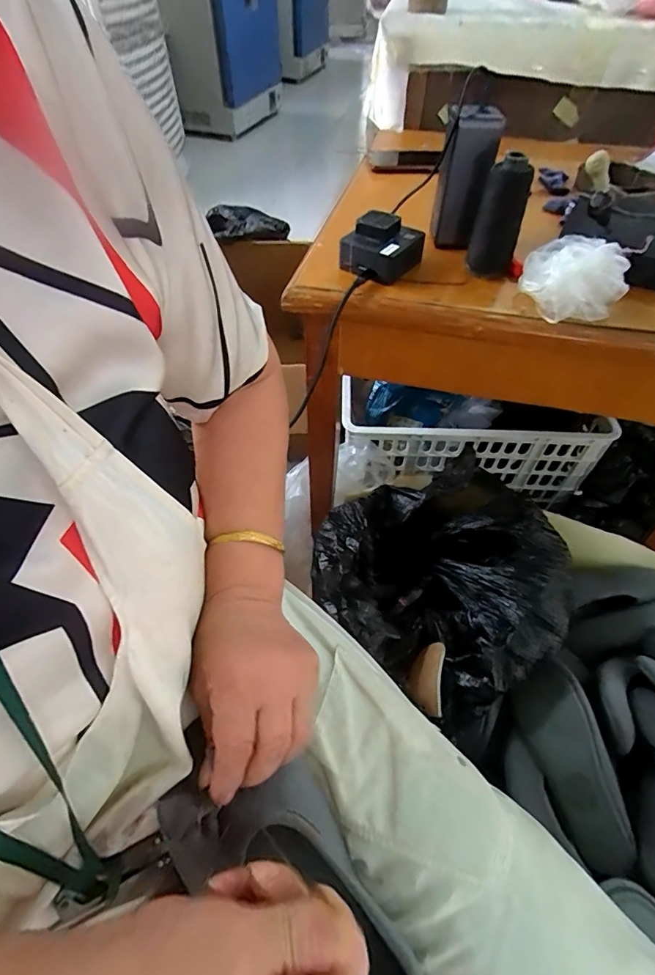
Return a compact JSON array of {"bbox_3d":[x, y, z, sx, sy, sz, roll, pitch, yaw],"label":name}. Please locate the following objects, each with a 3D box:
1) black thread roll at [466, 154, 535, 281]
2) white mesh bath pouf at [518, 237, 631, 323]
[{"bbox_3d":[0.180,-0.278,0.481,0.049,0.109,0.045,15,53,11],"label":"black thread roll"},{"bbox_3d":[0.247,-0.211,0.462,0.099,0.052,0.077,24,55,17],"label":"white mesh bath pouf"}]

